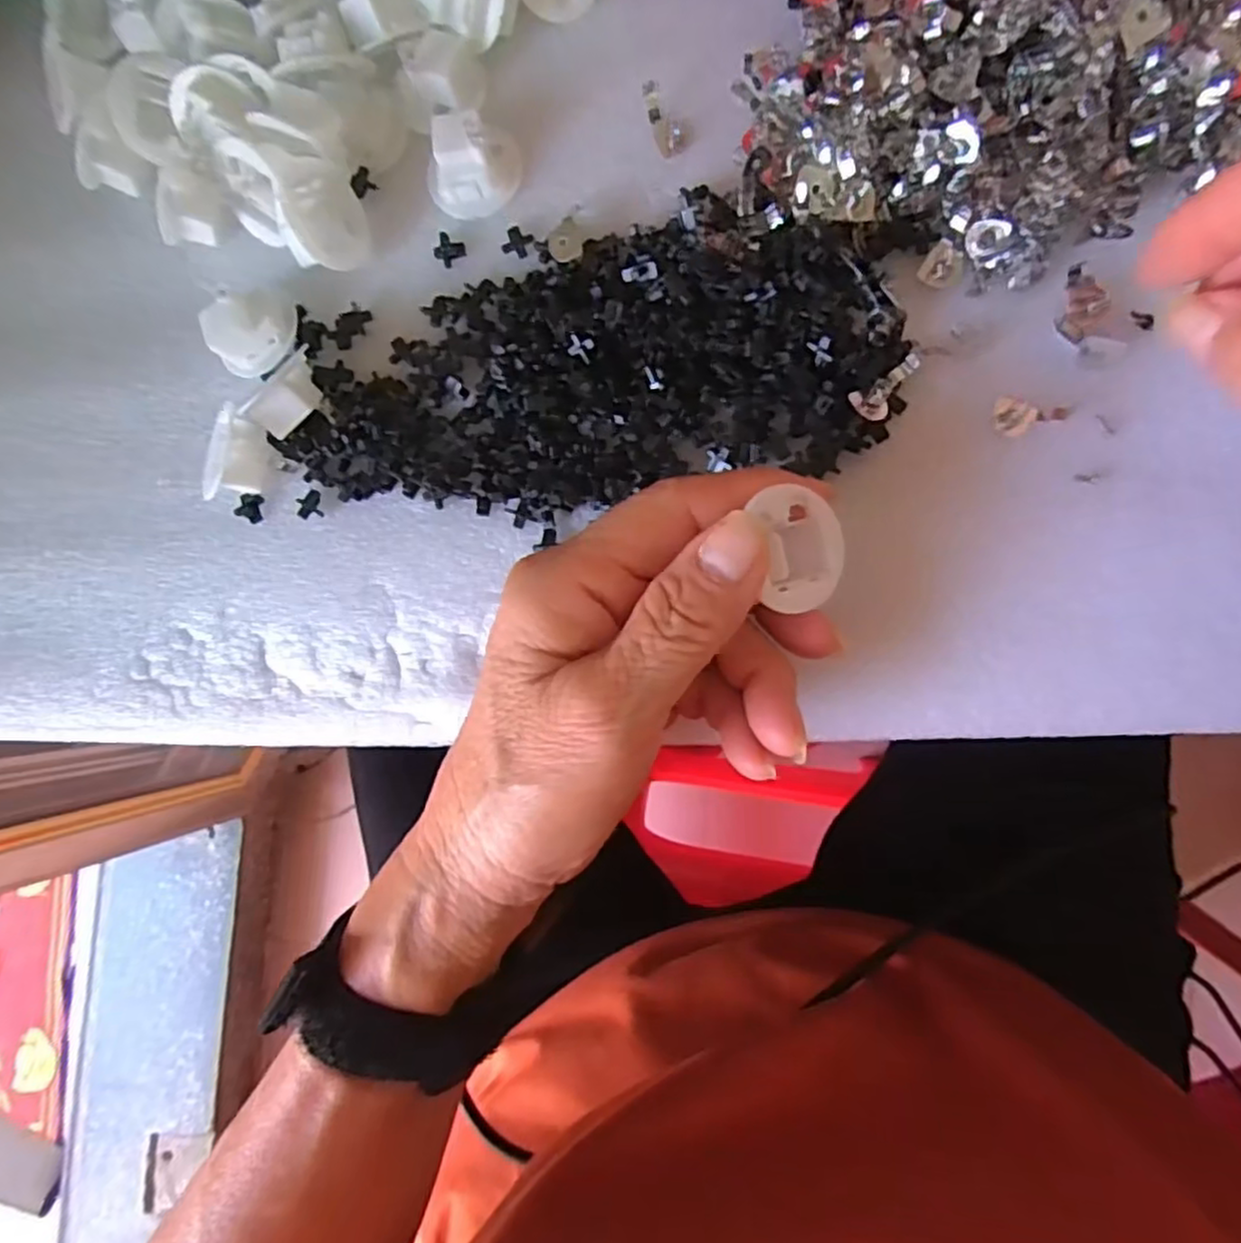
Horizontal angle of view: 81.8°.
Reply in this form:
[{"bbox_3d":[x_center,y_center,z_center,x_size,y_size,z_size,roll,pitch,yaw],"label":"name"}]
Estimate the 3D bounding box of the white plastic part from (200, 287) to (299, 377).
[{"bbox_3d":[-0.125,-0.099,0.246,0.026,0.019,0.027,-3,87,8],"label":"white plastic part"}]

